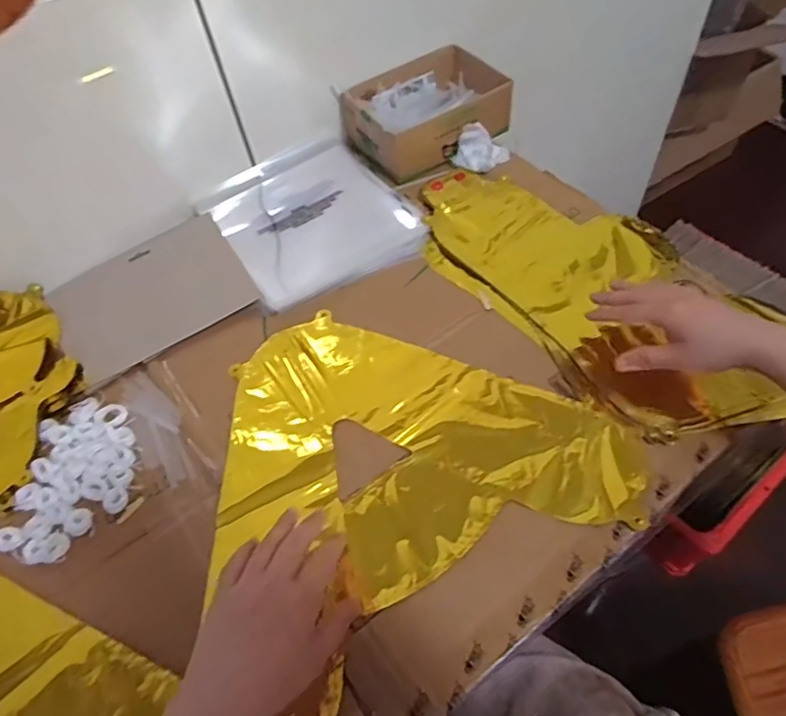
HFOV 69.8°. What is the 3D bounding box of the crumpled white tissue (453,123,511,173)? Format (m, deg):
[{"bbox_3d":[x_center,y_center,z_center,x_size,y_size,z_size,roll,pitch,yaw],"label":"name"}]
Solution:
[{"bbox_3d":[0.108,-0.258,0.693,0.061,0.037,0.052,30,65,20],"label":"crumpled white tissue"}]

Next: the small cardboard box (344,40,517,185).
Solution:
[{"bbox_3d":[0.041,-0.319,0.721,0.196,0.061,0.147,-26,60,-12],"label":"small cardboard box"}]

